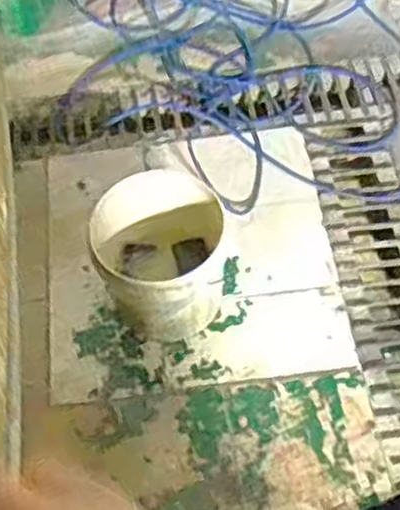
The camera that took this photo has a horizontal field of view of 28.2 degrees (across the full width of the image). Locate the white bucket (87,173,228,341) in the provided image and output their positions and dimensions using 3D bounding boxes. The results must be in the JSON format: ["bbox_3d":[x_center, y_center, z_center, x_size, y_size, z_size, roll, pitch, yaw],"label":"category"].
[{"bbox_3d":[-0.093,0.009,1.676,0.284,0.249,0.300,-1,57,2],"label":"white bucket"}]

